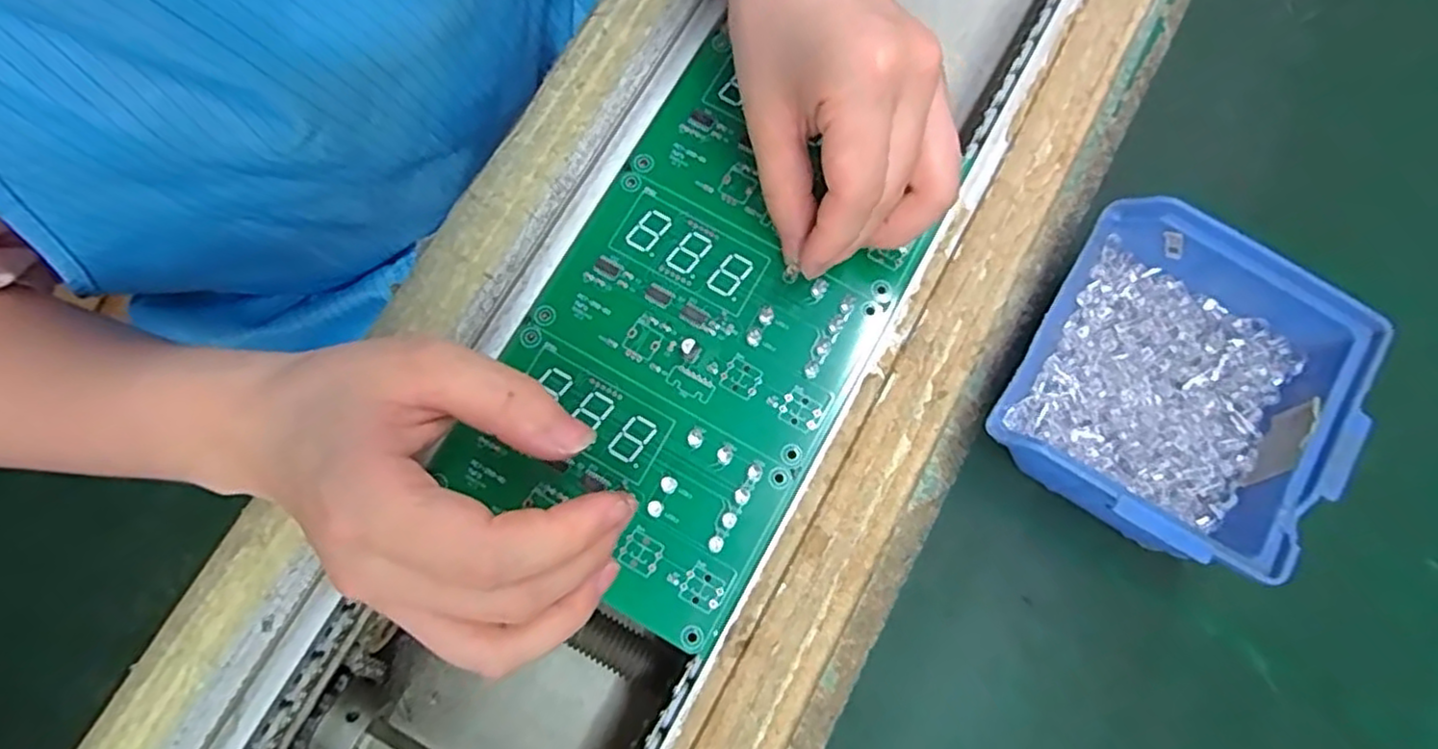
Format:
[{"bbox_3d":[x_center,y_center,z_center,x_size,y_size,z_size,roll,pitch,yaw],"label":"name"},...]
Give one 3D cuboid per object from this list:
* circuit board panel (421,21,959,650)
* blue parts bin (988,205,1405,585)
[{"bbox_3d":[-0.009,-0.015,0.283,0.125,0.004,0.202,31,80,6],"label":"circuit board panel"},{"bbox_3d":[0.155,0.006,0.249,0.096,0.049,0.102,35,80,6],"label":"blue parts bin"}]

